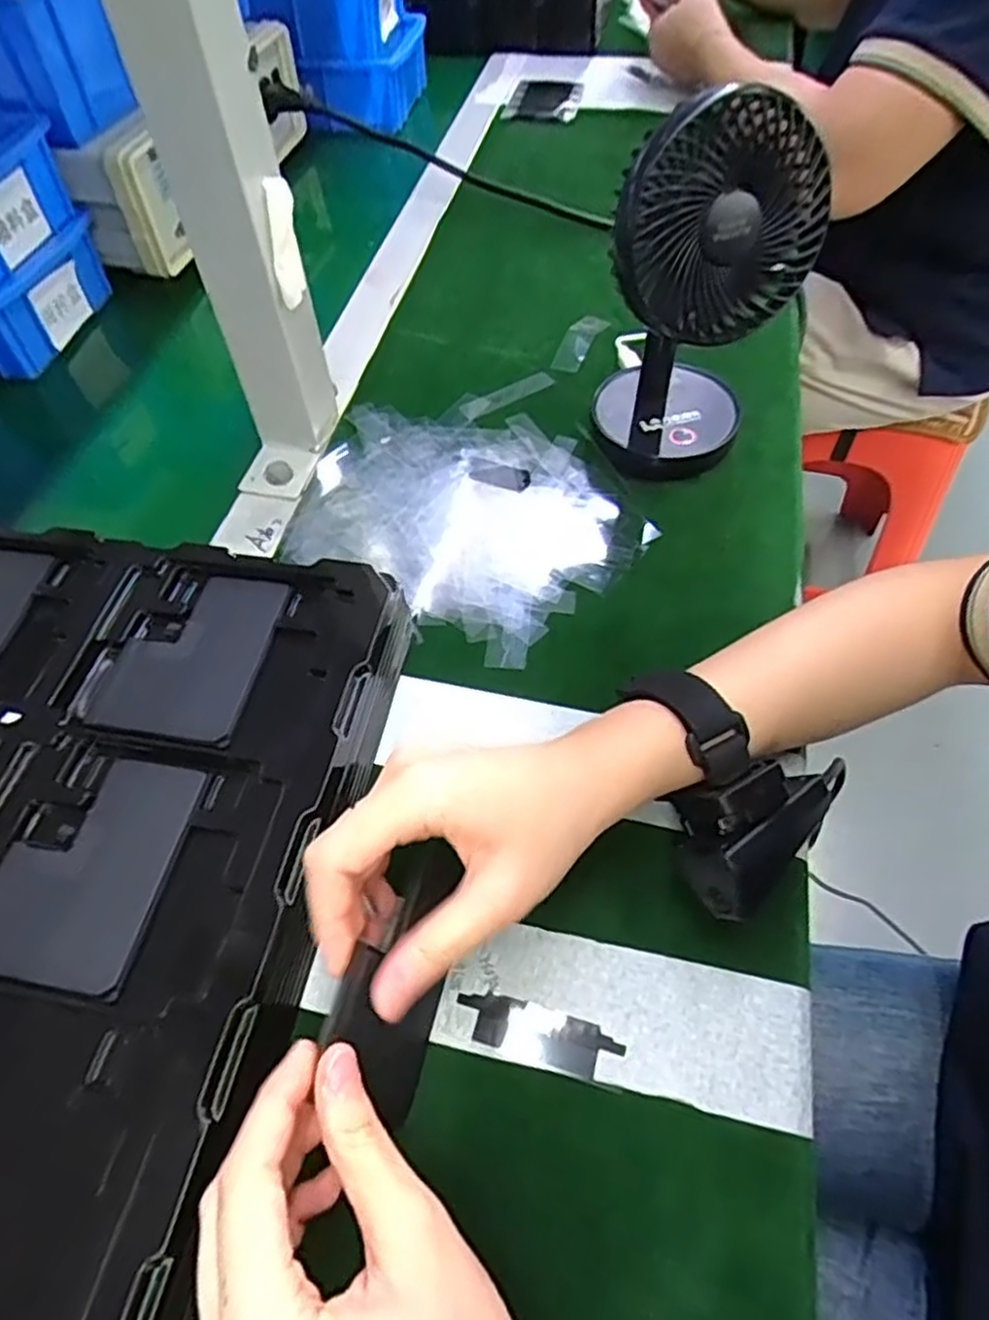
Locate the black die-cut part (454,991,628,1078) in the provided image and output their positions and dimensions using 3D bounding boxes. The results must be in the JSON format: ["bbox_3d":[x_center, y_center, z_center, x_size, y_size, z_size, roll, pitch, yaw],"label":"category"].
[{"bbox_3d":[0.017,0.147,0.289,0.064,0.004,0.020,15,58,9],"label":"black die-cut part"}]

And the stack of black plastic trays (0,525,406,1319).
[{"bbox_3d":[-0.210,0.081,0.308,0.289,0.048,0.315,9,57,6],"label":"stack of black plastic trays"}]

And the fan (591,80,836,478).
[{"bbox_3d":[0.115,-0.196,0.411,0.095,0.188,0.104,16,58,10],"label":"fan"}]

